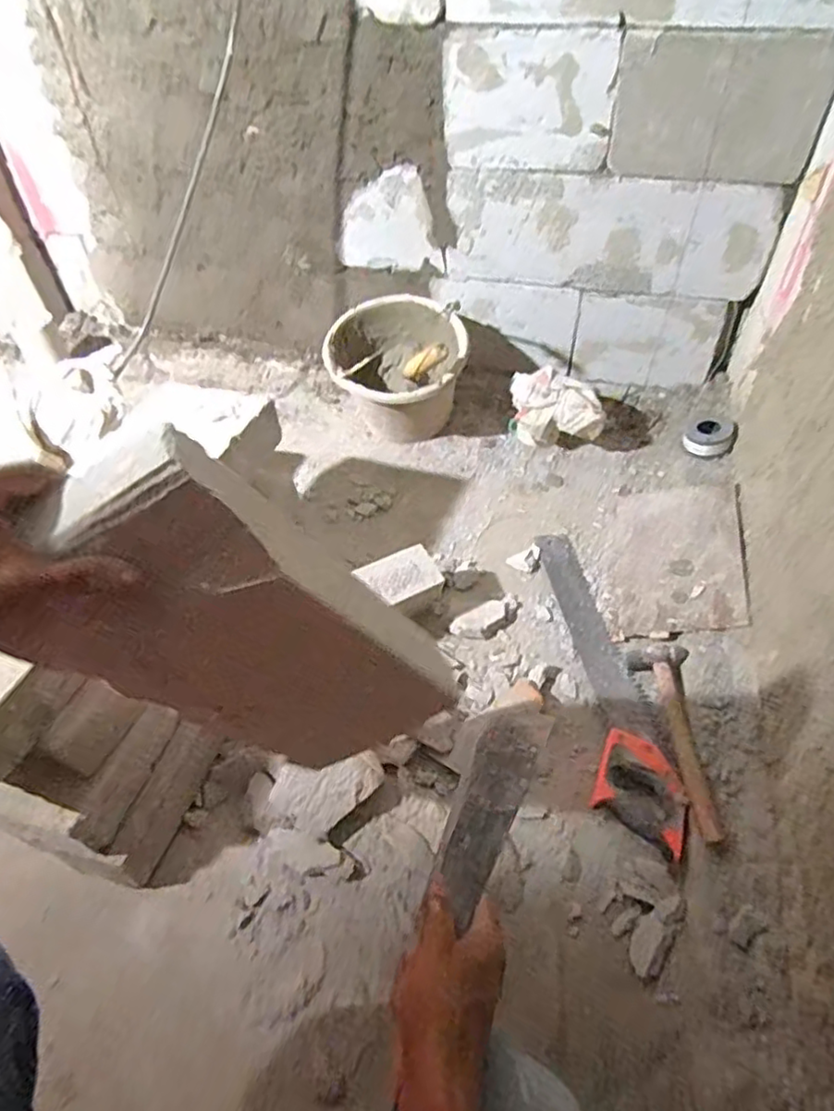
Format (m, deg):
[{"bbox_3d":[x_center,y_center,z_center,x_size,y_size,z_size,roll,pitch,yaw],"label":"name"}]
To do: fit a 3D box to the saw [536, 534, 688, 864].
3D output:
[{"bbox_3d":[0.287,0.167,0.994,0.125,0.036,0.564,-1,49,1],"label":"saw"}]

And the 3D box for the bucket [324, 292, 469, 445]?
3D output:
[{"bbox_3d":[-0.043,-0.361,1.324,0.268,0.225,0.280,-5,49,-3],"label":"bucket"}]

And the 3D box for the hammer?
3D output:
[{"bbox_3d":[0.364,0.245,0.891,0.073,0.031,0.289,-2,49,0],"label":"hammer"}]

